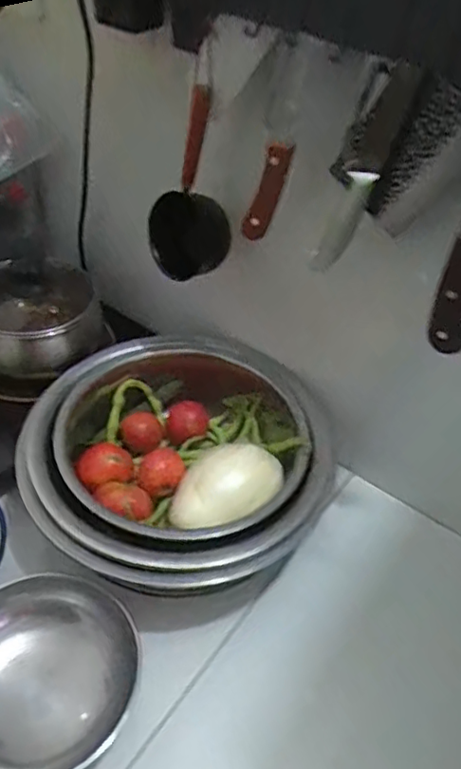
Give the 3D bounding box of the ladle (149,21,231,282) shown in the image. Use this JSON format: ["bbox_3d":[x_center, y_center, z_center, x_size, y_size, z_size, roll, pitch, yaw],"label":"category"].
[{"bbox_3d":[-0.043,-0.215,0.615,0.071,0.222,0.065,-16,47,-22],"label":"ladle"}]

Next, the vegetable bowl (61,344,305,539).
[{"bbox_3d":[-0.058,0.078,0.716,0.268,0.101,0.283,3,43,-3],"label":"vegetable bowl"}]

